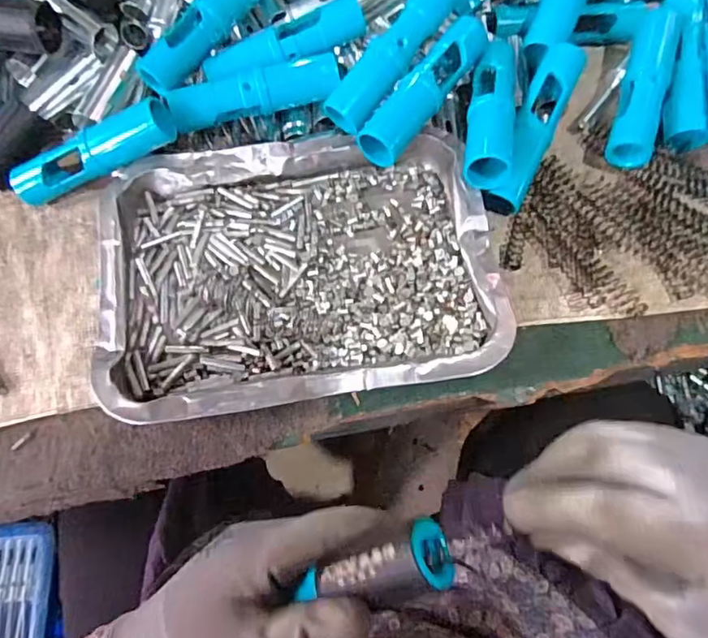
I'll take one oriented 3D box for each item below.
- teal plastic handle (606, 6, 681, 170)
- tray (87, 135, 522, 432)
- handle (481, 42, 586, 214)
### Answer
[{"bbox_3d":[0.211,-0.171,0.397,0.029,0.021,0.130,18,75,5],"label":"teal plastic handle"},{"bbox_3d":[-0.037,-0.039,0.356,0.248,0.030,0.185,-8,75,-2],"label":"tray"},{"bbox_3d":[0.127,-0.134,0.382,0.029,0.037,0.121,24,76,7],"label":"handle"}]

